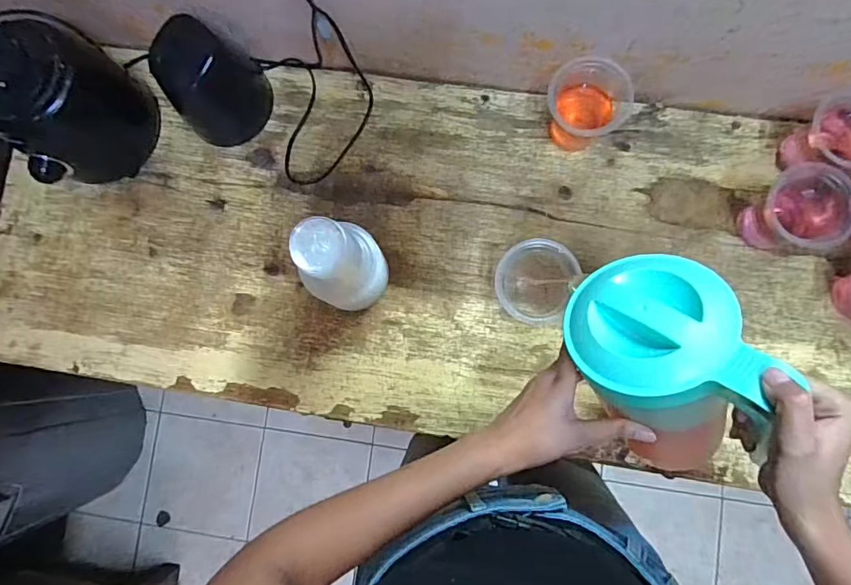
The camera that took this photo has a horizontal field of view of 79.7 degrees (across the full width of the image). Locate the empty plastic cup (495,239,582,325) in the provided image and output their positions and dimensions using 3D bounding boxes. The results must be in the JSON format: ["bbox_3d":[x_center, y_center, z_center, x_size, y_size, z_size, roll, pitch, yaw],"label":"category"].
[{"bbox_3d":[0.118,-0.009,0.578,0.077,0.100,0.081,0,84,4],"label":"empty plastic cup"}]

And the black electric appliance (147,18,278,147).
[{"bbox_3d":[-0.255,-0.249,0.615,0.106,0.129,0.087,-44,83,-2],"label":"black electric appliance"}]

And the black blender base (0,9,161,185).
[{"bbox_3d":[-0.429,-0.231,0.604,0.134,0.171,0.138,0,84,4],"label":"black blender base"}]

